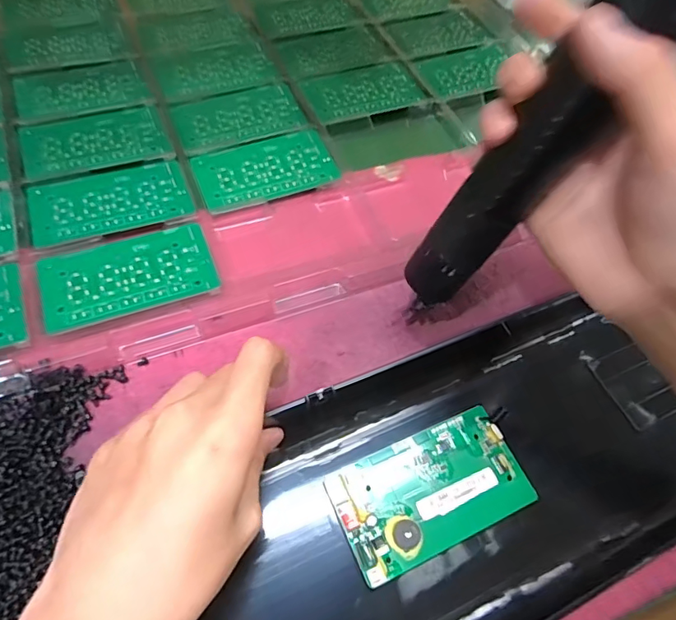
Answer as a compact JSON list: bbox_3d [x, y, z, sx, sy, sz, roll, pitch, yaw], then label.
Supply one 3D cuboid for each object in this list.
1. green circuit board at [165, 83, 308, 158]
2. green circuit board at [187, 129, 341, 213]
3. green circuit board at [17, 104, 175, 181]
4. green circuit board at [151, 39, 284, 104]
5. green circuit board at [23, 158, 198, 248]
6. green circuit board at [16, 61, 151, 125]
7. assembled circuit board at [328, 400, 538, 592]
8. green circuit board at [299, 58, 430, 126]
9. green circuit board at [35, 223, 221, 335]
[{"bbox_3d":[-0.084,-0.165,0.425,0.106,0.004,0.063,-20,63,-17],"label":"green circuit board"},{"bbox_3d":[-0.058,-0.113,0.395,0.107,0.006,0.063,-21,64,-17],"label":"green circuit board"},{"bbox_3d":[-0.191,-0.134,0.393,0.104,0.004,0.068,-19,61,-19],"label":"green circuit board"},{"bbox_3d":[-0.111,-0.221,0.456,0.106,0.004,0.062,-19,63,-17],"label":"green circuit board"},{"bbox_3d":[-0.162,-0.078,0.357,0.105,0.004,0.060,-17,61,-17],"label":"green circuit board"},{"bbox_3d":[-0.218,-0.189,0.426,0.102,0.004,0.064,-18,63,-18],"label":"green circuit board"},{"bbox_3d":[0.052,0.098,0.276,0.106,0.011,0.060,-20,63,-17],"label":"assembled circuit board"},{"bbox_3d":[0.024,-0.203,0.458,0.110,0.006,0.063,-22,64,-18],"label":"green circuit board"},{"bbox_3d":[-0.137,-0.024,0.326,0.105,0.004,0.058,-17,63,-15],"label":"green circuit board"}]

